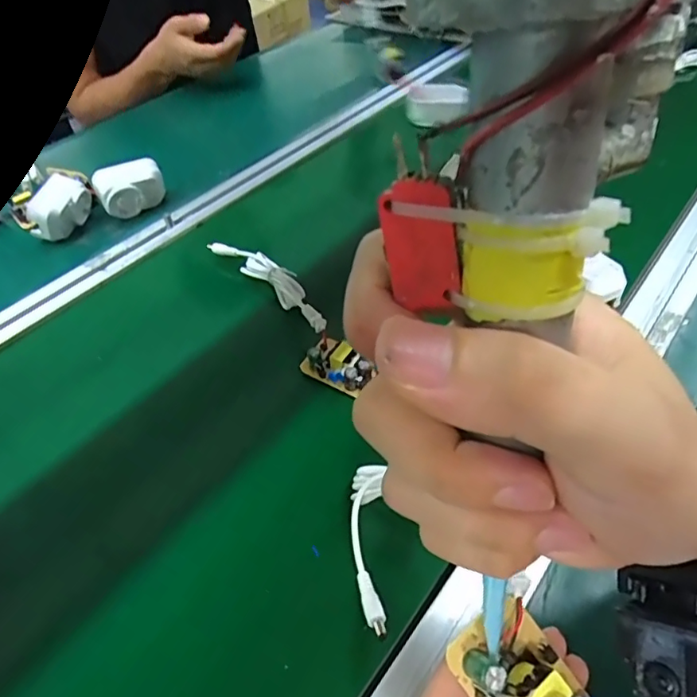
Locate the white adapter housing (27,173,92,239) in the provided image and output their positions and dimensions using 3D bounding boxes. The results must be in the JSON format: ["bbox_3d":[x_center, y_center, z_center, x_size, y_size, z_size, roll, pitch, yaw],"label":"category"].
[{"bbox_3d":[-0.307,-0.153,0.582,0.046,0.046,0.081,-3,46,4],"label":"white adapter housing"}]

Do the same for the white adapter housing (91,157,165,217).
[{"bbox_3d":[-0.237,-0.176,0.591,0.067,0.048,0.031,-27,49,-19],"label":"white adapter housing"}]

